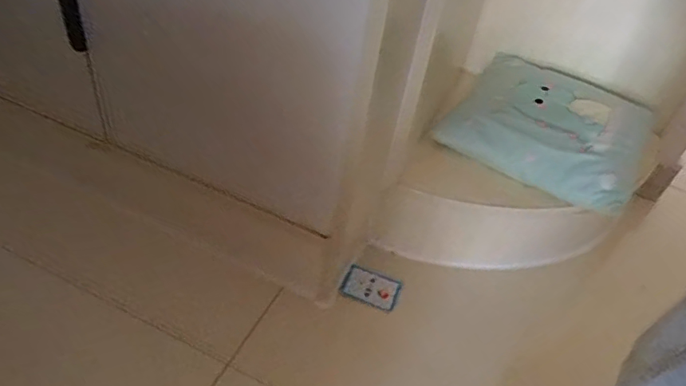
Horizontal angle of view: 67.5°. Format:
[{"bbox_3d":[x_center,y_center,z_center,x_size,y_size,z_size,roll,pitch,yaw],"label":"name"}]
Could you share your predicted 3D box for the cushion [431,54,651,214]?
[{"bbox_3d":[0.349,-0.117,0.867,0.304,0.070,0.324,26,46,17],"label":"cushion"}]

